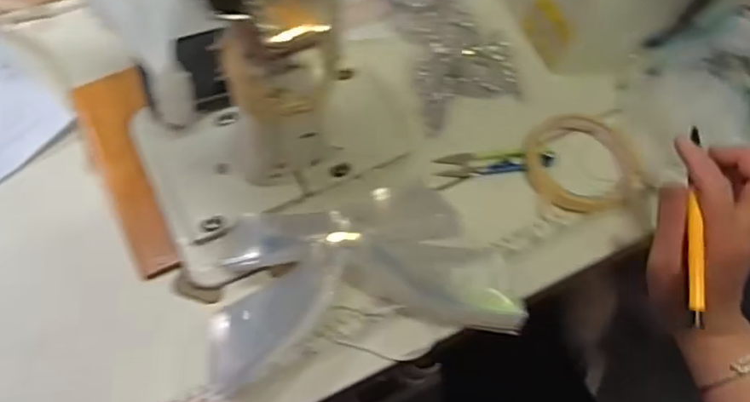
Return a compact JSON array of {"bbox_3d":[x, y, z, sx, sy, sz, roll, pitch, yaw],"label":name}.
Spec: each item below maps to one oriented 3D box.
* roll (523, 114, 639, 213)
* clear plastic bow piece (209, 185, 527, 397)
[{"bbox_3d":[0.178,-0.036,0.531,0.093,0.011,0.095,0,61,1],"label":"roll"},{"bbox_3d":[-0.016,0.053,0.472,0.222,0.032,0.132,-11,61,-5],"label":"clear plastic bow piece"}]

